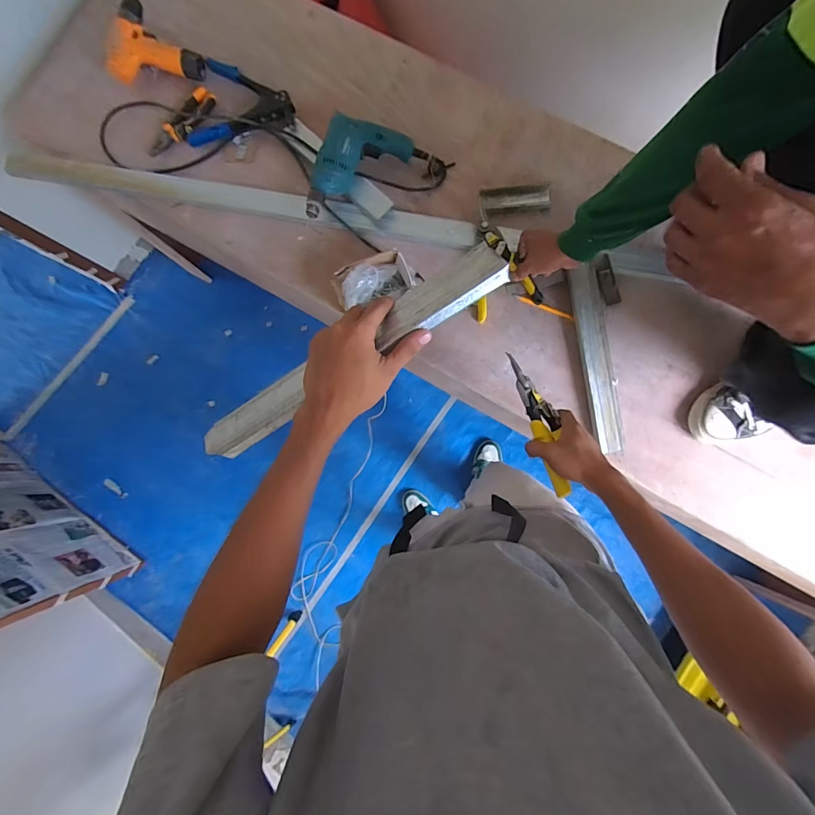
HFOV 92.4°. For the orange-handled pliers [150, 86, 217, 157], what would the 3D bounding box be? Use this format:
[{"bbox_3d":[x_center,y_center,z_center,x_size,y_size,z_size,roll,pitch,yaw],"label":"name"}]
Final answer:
[{"bbox_3d":[-0.507,-0.641,0.883,0.057,0.018,0.190,35,87,6],"label":"orange-handled pliers"}]

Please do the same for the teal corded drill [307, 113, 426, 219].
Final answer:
[{"bbox_3d":[-0.111,-0.500,0.784,0.265,0.084,0.131,-36,83,-1],"label":"teal corded drill"}]

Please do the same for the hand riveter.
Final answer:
[{"bbox_3d":[-0.369,-0.692,0.875,0.241,0.034,0.196,-2,84,3],"label":"hand riveter"}]

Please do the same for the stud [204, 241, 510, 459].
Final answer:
[{"bbox_3d":[-0.070,-0.053,0.434,0.386,0.030,0.056,-30,83,12],"label":"stud"}]

